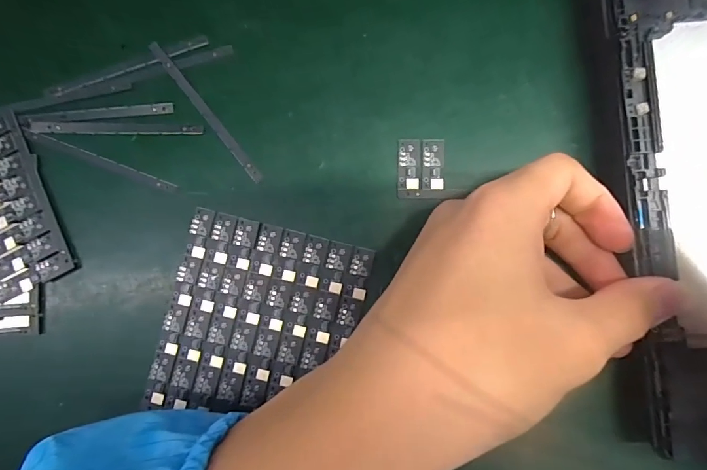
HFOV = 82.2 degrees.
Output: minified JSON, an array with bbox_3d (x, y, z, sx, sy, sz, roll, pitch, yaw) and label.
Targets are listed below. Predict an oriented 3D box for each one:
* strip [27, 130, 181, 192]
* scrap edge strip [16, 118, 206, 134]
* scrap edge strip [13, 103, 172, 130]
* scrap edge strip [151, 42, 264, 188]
[{"bbox_3d":[-0.134,-0.039,0.215,0.089,0.004,0.006,21,86,5],"label":"strip"},{"bbox_3d":[-0.129,-0.057,0.215,0.098,0.005,0.007,2,84,2],"label":"scrap edge strip"},{"bbox_3d":[-0.138,-0.065,0.216,0.083,0.004,0.007,-4,84,1],"label":"scrap edge strip"},{"bbox_3d":[-0.079,-0.065,0.212,0.005,0.004,0.094,-39,84,-2],"label":"scrap edge strip"}]

